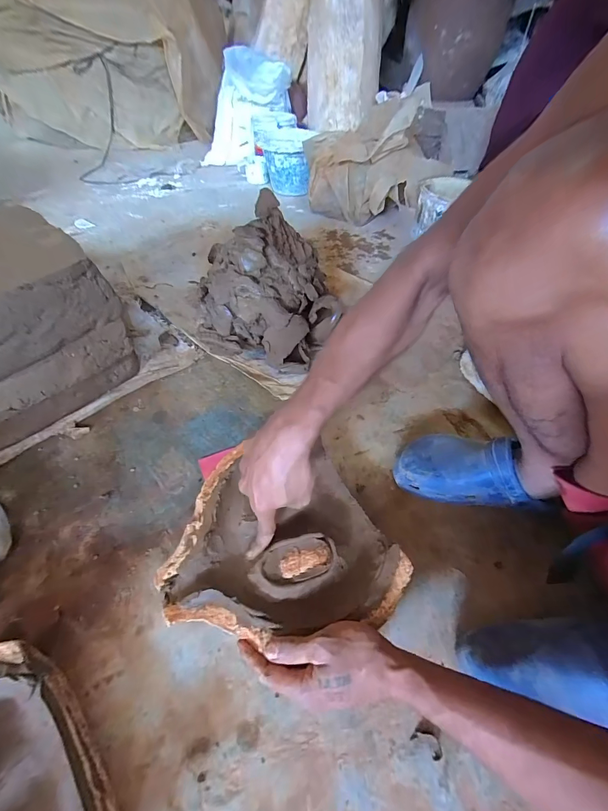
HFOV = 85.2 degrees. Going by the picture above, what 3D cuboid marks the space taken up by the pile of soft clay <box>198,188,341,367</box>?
[{"bbox_3d":[-0.074,-0.226,0.650,0.237,0.215,0.244,1,51,-2],"label":"pile of soft clay"}]

